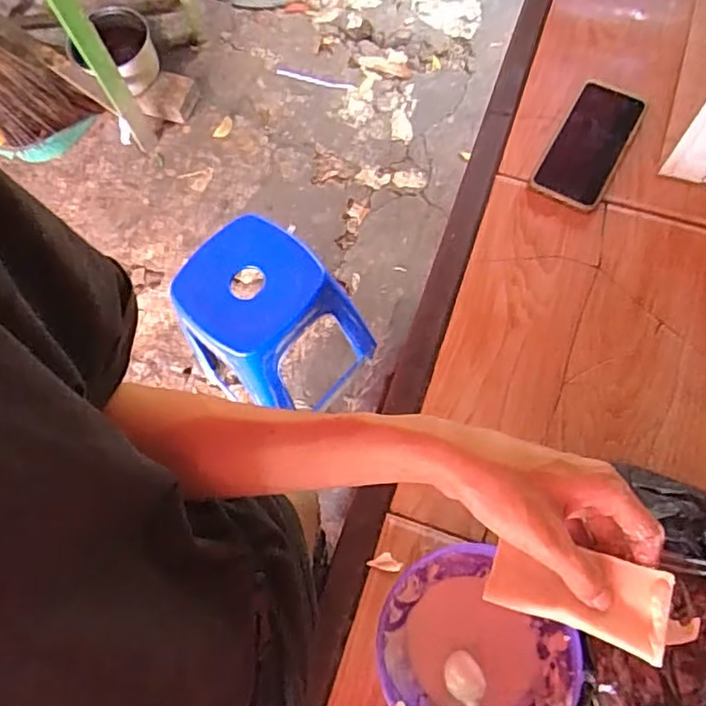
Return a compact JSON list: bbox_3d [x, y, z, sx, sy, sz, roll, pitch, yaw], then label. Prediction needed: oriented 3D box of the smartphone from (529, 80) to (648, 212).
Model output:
[{"bbox_3d":[0.276,-0.244,0.711,0.080,0.008,0.176,28,72,12],"label":"smartphone"}]

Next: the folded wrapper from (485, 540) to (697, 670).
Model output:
[{"bbox_3d":[0.140,0.149,0.371,0.115,0.007,0.050,3,68,25],"label":"folded wrapper"}]

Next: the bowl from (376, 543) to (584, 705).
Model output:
[{"bbox_3d":[0.092,0.243,0.493,0.136,0.071,0.148,-1,69,2],"label":"bowl"}]

